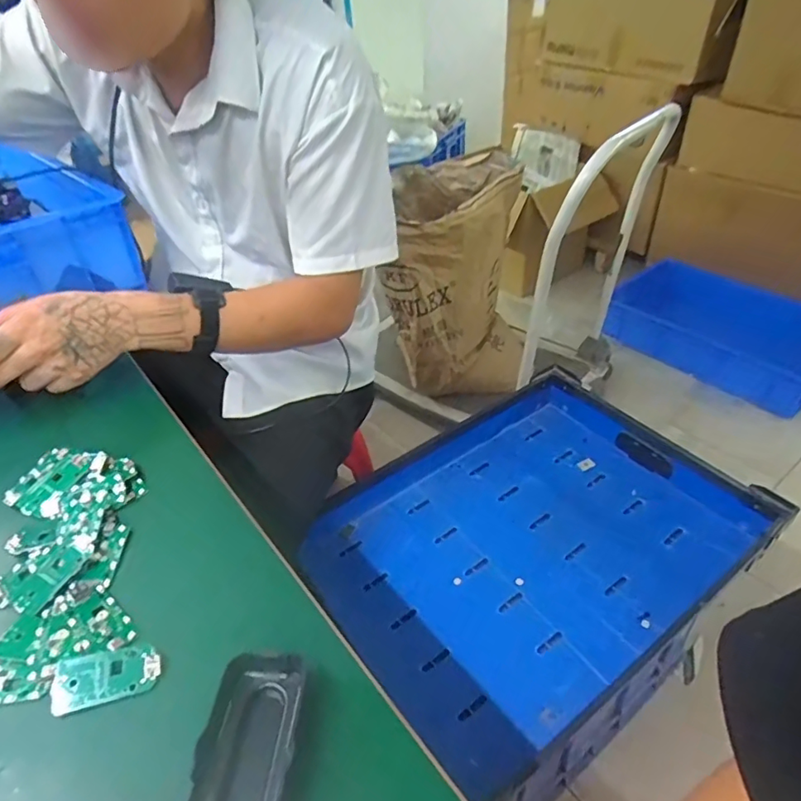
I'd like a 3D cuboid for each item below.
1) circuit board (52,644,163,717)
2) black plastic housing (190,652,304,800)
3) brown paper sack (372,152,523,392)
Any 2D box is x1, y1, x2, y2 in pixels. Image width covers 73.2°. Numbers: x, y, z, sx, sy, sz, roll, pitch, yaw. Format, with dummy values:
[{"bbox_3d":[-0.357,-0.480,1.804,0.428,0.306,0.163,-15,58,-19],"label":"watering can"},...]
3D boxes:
[{"bbox_3d":[-0.193,0.180,0.355,0.062,0.009,0.035,-13,41,-11],"label":"circuit board"},{"bbox_3d":[-0.089,0.204,0.309,0.049,0.028,0.108,0,40,5],"label":"black plastic housing"},{"bbox_3d":[0.135,-0.281,1.353,0.284,0.506,0.349,8,42,14],"label":"brown paper sack"}]

